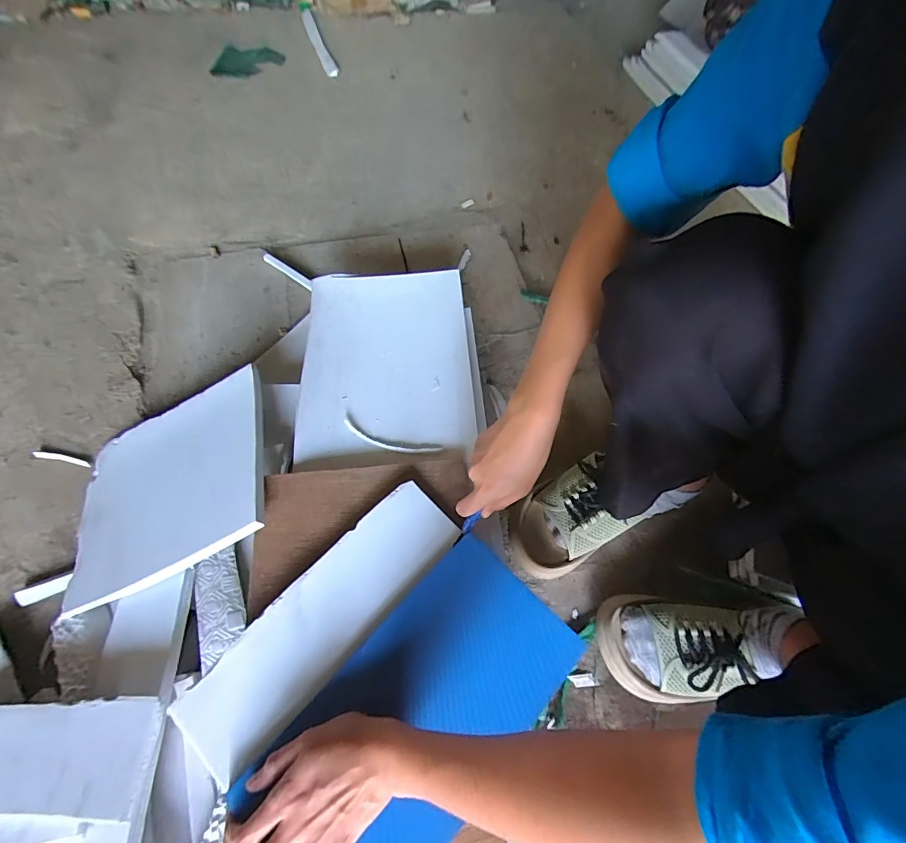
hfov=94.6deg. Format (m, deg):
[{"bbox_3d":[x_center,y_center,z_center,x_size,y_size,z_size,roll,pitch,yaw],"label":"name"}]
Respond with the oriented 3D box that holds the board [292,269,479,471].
[{"bbox_3d":[-0.087,-0.080,0.549,0.217,0.020,0.283,-2,64,-3],"label":"board"}]

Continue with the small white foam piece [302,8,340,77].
[{"bbox_3d":[-0.345,-0.966,1.062,0.036,0.019,0.296,-19,67,-11],"label":"small white foam piece"}]

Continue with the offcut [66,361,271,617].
[{"bbox_3d":[-0.319,0.067,0.478,0.231,0.015,0.216,-24,55,5],"label":"offcut"}]

